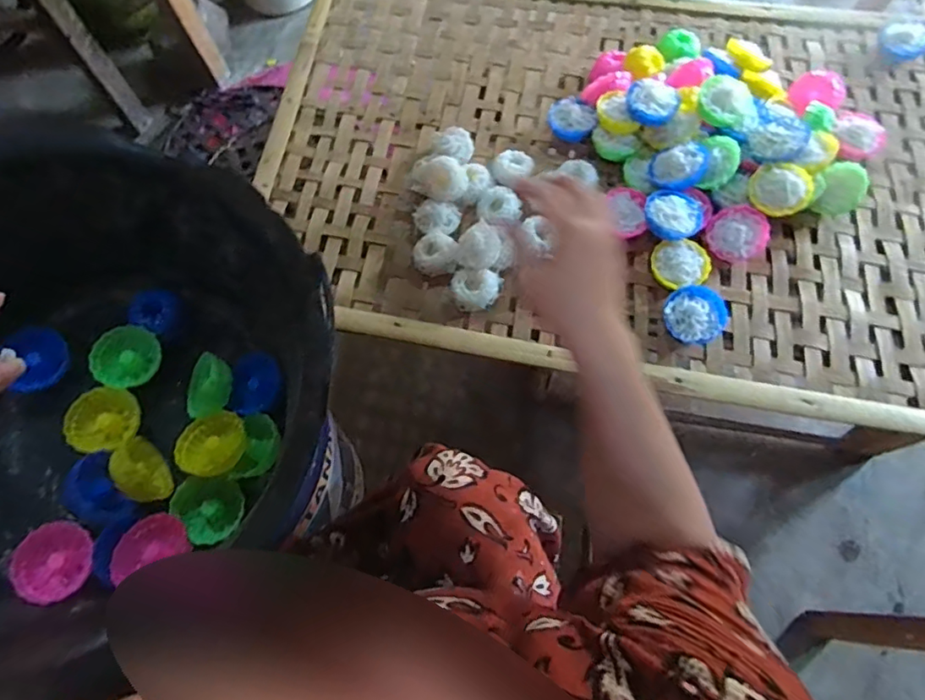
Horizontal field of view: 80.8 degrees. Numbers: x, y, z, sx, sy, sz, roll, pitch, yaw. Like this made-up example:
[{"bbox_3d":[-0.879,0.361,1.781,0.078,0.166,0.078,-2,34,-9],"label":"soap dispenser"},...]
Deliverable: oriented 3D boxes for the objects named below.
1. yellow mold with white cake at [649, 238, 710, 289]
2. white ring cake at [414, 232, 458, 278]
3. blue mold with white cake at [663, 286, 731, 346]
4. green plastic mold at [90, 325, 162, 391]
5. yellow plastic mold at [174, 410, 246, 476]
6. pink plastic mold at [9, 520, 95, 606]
[{"bbox_3d":[0.240,-0.091,0.608,0.062,0.034,0.054,-14,67,-3],"label":"yellow mold with white cake"},{"bbox_3d":[-0.031,-0.110,0.631,0.049,0.023,0.048,-1,67,3],"label":"white ring cake"},{"bbox_3d":[0.248,-0.035,0.584,0.065,0.033,0.060,-1,67,3],"label":"blue mold with white cake"},{"bbox_3d":[-0.326,0.007,0.528,0.056,0.018,0.060,38,73,-26],"label":"green plastic mold"},{"bbox_3d":[-0.227,0.086,0.494,0.058,0.021,0.058,-1,67,3],"label":"yellow plastic mold"},{"bbox_3d":[-0.351,0.178,0.468,0.055,0.027,0.059,24,73,-30],"label":"pink plastic mold"}]

